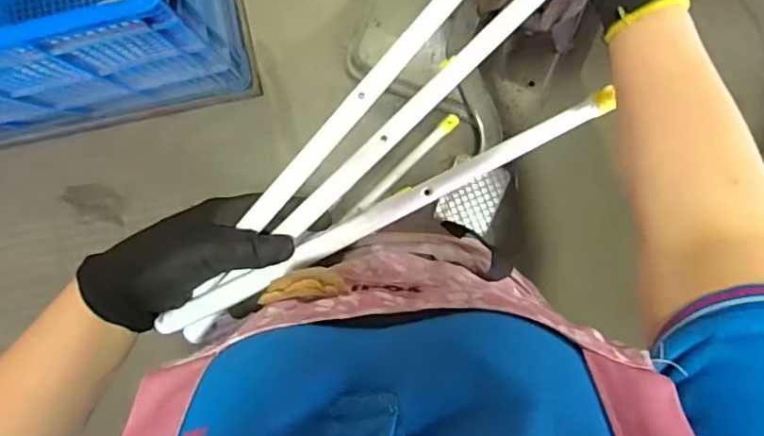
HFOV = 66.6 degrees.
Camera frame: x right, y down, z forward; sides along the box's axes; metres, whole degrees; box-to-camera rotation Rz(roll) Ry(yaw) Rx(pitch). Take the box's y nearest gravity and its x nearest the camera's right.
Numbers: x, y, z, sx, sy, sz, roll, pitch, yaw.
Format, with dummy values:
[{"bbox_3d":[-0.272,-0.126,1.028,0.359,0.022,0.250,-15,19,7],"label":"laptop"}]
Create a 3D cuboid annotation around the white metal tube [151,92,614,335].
[{"bbox_3d":[0.021,-0.011,0.459,0.404,0.018,0.022,-27,91,-11],"label":"white metal tube"}]

